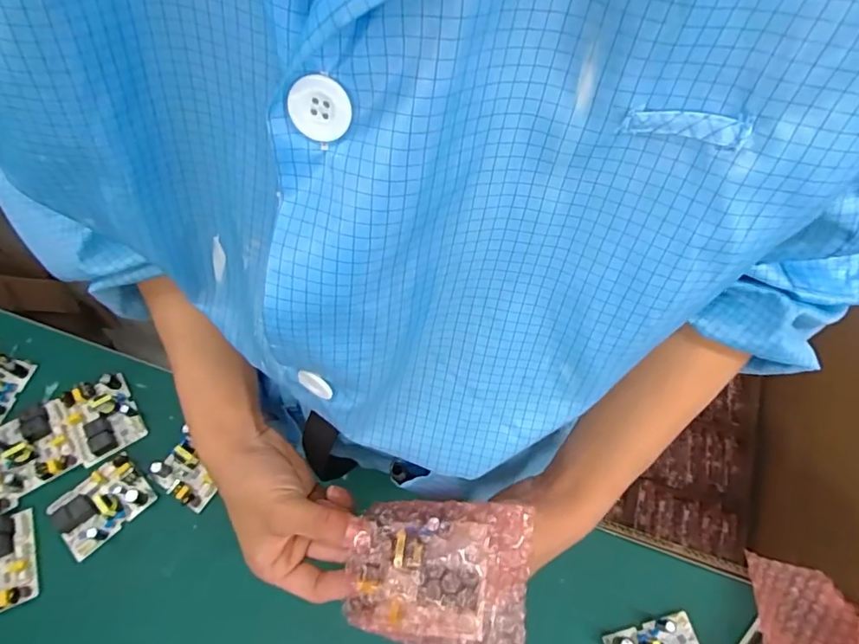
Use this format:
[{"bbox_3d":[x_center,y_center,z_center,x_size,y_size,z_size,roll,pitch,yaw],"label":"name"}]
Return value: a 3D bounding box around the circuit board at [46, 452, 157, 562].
[{"bbox_3d":[-0.308,0.169,0.490,0.056,0.029,0.082,41,69,18],"label":"circuit board"}]

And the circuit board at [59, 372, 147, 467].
[{"bbox_3d":[-0.333,0.093,0.529,0.061,0.018,0.084,-30,67,-15],"label":"circuit board"}]

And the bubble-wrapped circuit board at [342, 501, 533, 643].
[{"bbox_3d":[0.004,0.149,0.307,0.105,0.018,0.086,3,75,21],"label":"bubble-wrapped circuit board"}]

